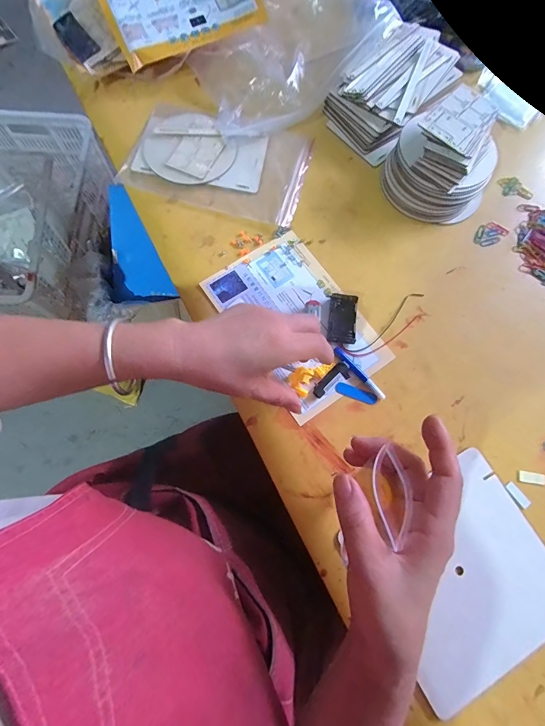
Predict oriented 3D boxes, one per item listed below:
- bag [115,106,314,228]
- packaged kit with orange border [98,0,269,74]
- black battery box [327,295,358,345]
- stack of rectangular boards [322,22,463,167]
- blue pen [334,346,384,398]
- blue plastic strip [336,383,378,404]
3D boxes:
[{"bbox_3d":[-0.072,-0.271,0.476,0.232,0.009,0.142,15,75,3],"label":"bag"},{"bbox_3d":[-0.128,-0.503,0.487,0.203,0.017,0.137,-21,90,-5],"label":"packaged kit with orange border"},{"bbox_3d":[0.082,-0.051,0.416,0.031,0.009,0.057,6,74,0],"label":"black battery box"},{"bbox_3d":[0.172,-0.381,0.491,0.115,0.050,0.201,43,78,10],"label":"stack of rectangular boards"},{"bbox_3d":[0.098,0.012,0.400,0.009,0.008,0.075,-43,80,-12],"label":"blue pen"},{"bbox_3d":[0.095,0.034,0.397,0.048,0.004,0.013,18,75,3],"label":"blue plastic strip"}]

